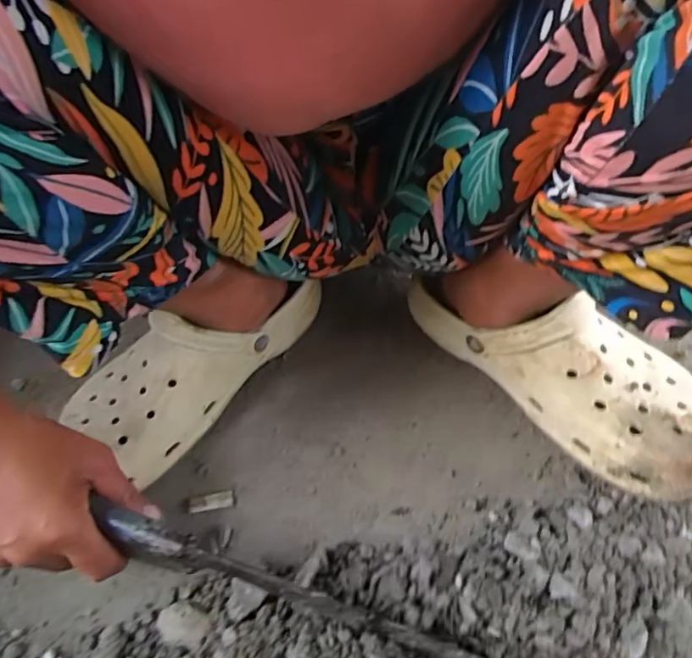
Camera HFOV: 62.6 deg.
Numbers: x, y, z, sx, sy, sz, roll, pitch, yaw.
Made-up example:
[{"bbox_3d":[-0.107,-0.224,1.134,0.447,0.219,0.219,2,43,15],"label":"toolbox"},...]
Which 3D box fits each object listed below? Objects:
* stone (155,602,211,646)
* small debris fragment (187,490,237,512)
[{"bbox_3d":[-0.102,0.183,0.352,0.035,0.009,0.024,15,48,20],"label":"stone"},{"bbox_3d":[-0.098,0.125,0.412,0.034,0.004,0.012,-8,45,-2],"label":"small debris fragment"}]

